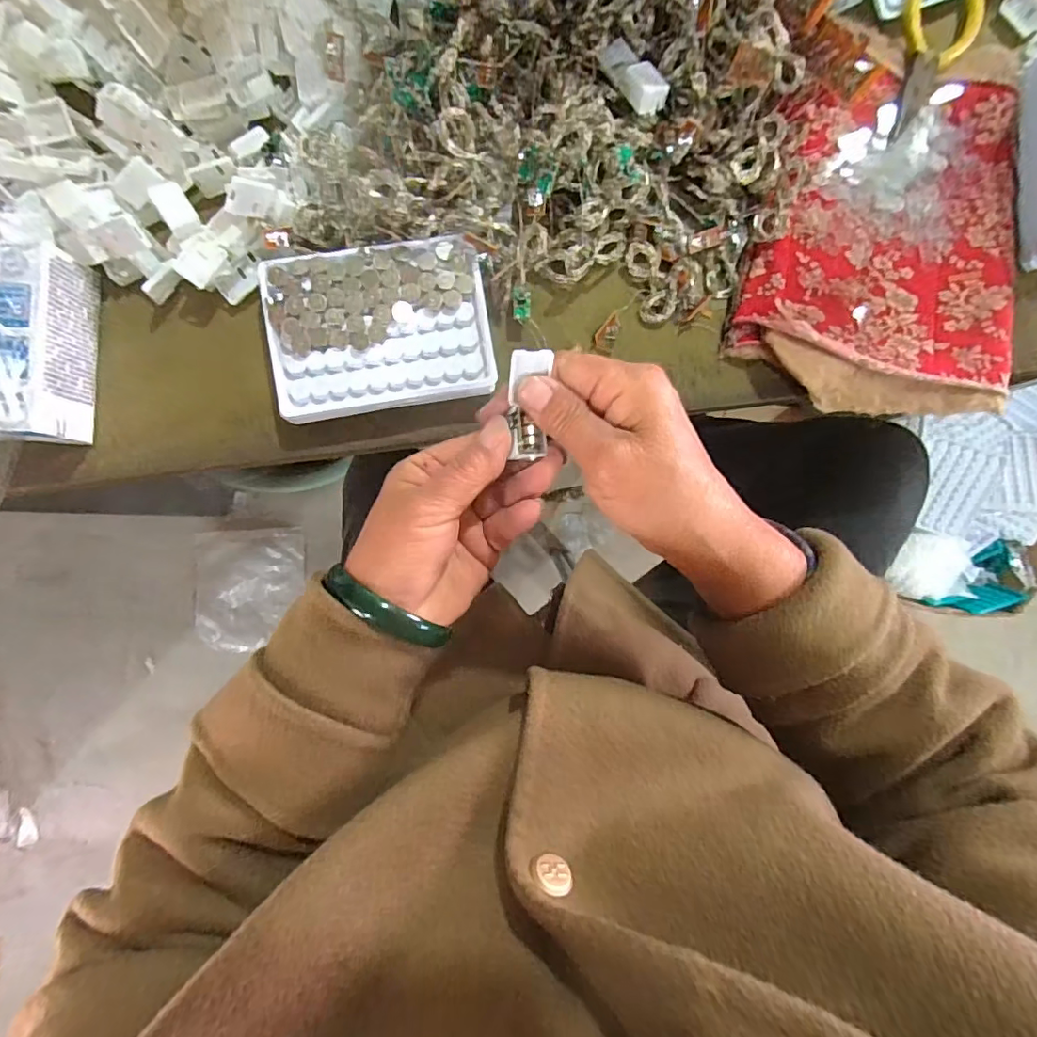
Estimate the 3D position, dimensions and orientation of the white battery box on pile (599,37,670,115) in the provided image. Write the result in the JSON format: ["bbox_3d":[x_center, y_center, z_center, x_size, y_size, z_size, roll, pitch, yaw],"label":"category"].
[{"bbox_3d":[0.068,-0.261,0.308,0.020,0.015,0.049,-26,72,-2],"label":"white battery box on pile"}]

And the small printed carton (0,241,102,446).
[{"bbox_3d":[-0.287,-0.099,0.299,0.057,0.046,0.104,4,90,-3],"label":"small printed carton"}]

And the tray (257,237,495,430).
[{"bbox_3d":[-0.083,-0.114,0.315,0.128,0.012,0.094,-8,90,-3],"label":"tray"}]

